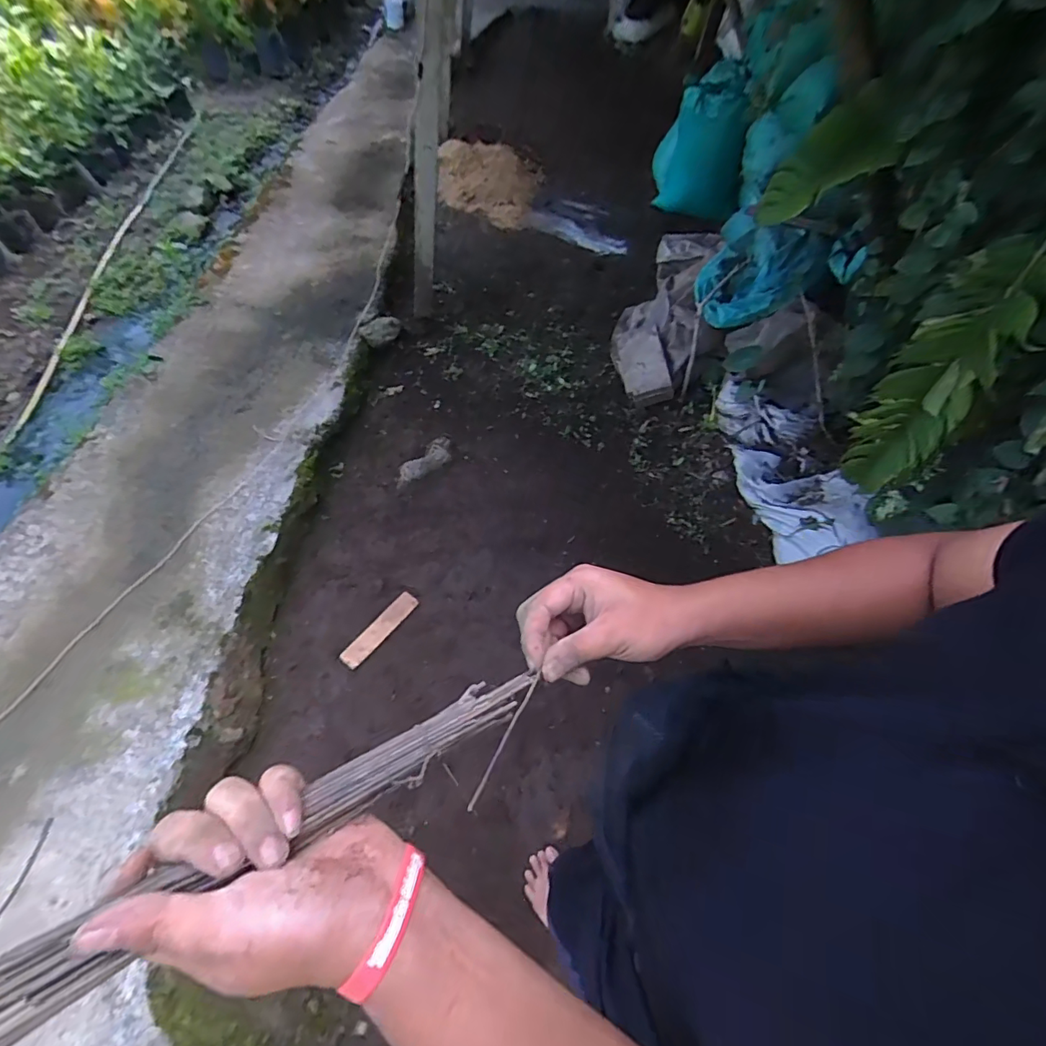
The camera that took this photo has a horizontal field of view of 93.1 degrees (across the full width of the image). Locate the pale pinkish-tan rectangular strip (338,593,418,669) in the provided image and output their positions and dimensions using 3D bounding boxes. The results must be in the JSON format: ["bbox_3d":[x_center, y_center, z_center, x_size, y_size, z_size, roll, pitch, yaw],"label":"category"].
[{"bbox_3d":[-0.441,0.326,1.527,0.073,0.015,0.271,35,70,27],"label":"pale pinkish-tan rectangular strip"}]

